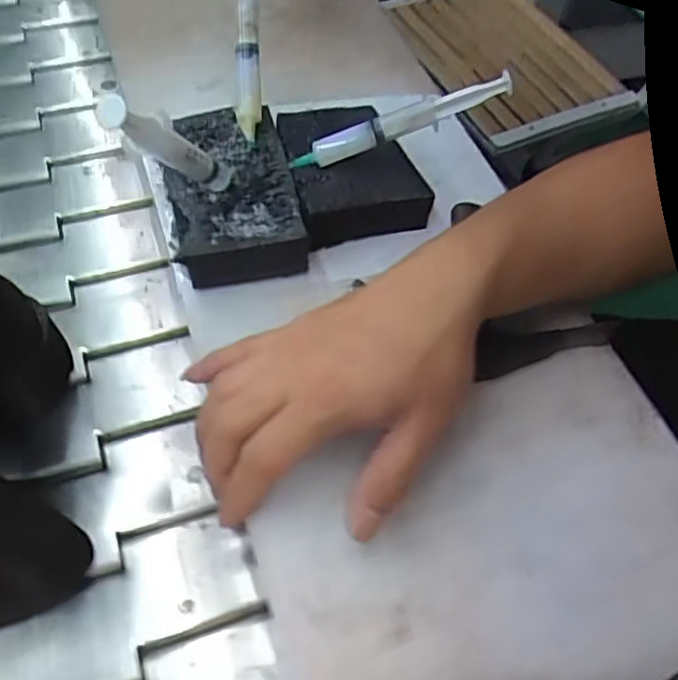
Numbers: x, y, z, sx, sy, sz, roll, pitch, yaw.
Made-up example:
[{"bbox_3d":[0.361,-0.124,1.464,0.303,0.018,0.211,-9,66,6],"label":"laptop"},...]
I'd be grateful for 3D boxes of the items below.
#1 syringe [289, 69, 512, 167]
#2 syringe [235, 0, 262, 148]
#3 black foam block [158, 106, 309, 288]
[{"bbox_3d":[0.041,-0.142,0.406,0.147,0.020,0.013,-20,60,3],"label":"syringe"},{"bbox_3d":[-0.062,-0.207,0.418,0.016,0.019,0.149,-2,88,-6],"label":"syringe"},{"bbox_3d":[-0.071,-0.095,0.410,0.079,0.034,0.126,-9,56,-13],"label":"black foam block"}]

